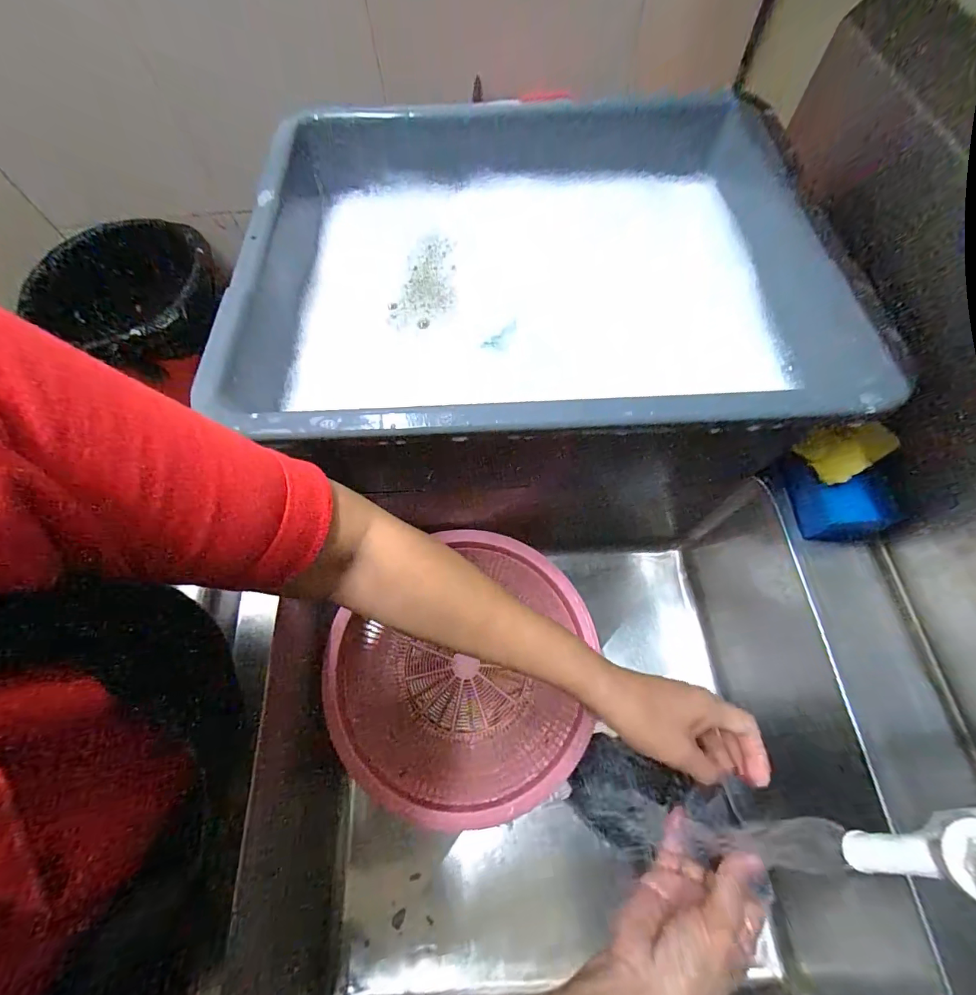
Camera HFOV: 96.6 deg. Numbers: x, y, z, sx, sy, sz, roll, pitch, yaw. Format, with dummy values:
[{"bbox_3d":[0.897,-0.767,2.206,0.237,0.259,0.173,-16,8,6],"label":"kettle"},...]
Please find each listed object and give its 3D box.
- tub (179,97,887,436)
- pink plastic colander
[{"bbox_3d":[0.056,-0.202,0.529,0.553,0.287,0.475,-2,66,1],"label":"tub"},{"bbox_3d":[-0.036,0.220,0.569,0.299,0.142,0.314,3,66,4],"label":"pink plastic colander"}]

